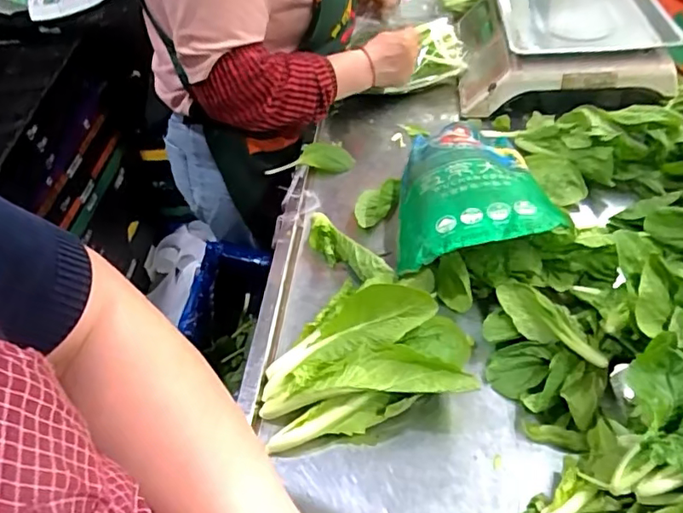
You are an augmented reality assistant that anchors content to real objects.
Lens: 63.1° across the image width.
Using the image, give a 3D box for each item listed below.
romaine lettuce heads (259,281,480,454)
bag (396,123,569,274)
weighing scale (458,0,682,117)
[{"bbox_3d":[0.023,0.099,0.560,0.210,0.074,0.131,-10,46,-2],"label":"romaine lettuce heads"},{"bbox_3d":[0.159,-0.098,0.693,0.177,0.077,0.278,-2,47,6],"label":"bag"},{"bbox_3d":[0.342,-0.362,0.887,0.299,0.113,0.324,2,47,9],"label":"weighing scale"}]

